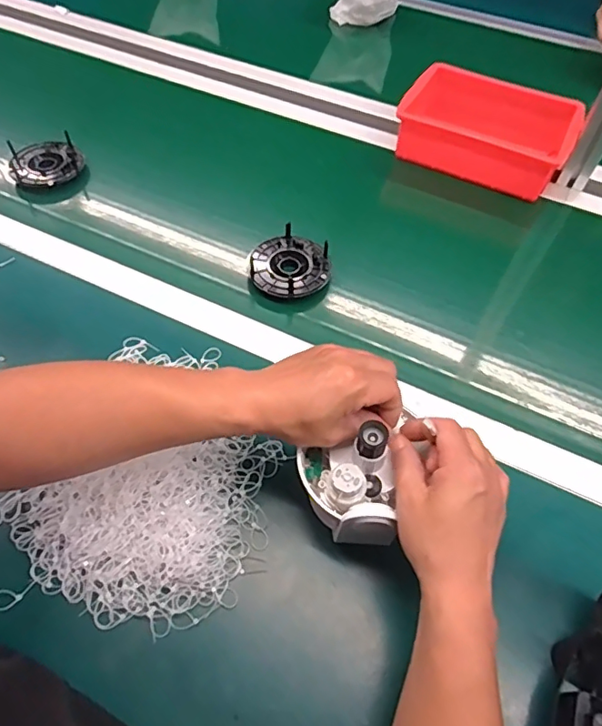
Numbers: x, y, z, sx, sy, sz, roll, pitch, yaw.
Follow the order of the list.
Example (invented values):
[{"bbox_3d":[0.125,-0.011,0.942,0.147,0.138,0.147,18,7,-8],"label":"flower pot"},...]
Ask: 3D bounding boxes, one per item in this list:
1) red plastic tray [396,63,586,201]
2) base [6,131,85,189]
[{"bbox_3d":[0.282,-0.353,0.782,0.238,0.084,0.186,24,59,15],"label":"red plastic tray"},{"bbox_3d":[-0.368,-0.290,0.740,0.108,0.020,0.091,-13,69,2],"label":"base"}]

